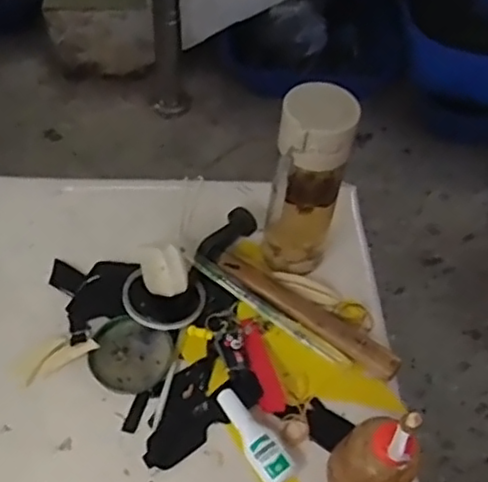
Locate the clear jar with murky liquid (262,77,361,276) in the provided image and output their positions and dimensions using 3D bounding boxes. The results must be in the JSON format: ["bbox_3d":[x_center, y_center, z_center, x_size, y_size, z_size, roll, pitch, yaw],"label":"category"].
[{"bbox_3d":[0.060,-0.052,0.625,0.068,0.206,0.065,11,52,4],"label":"clear jar with murky liquid"}]

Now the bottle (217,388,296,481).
[{"bbox_3d":[0.008,0.175,0.579,0.032,0.018,0.096,-29,60,-24],"label":"bottle"}]

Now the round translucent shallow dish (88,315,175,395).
[{"bbox_3d":[-0.112,0.111,0.620,0.078,0.007,0.071,2,52,-3],"label":"round translucent shallow dish"}]

